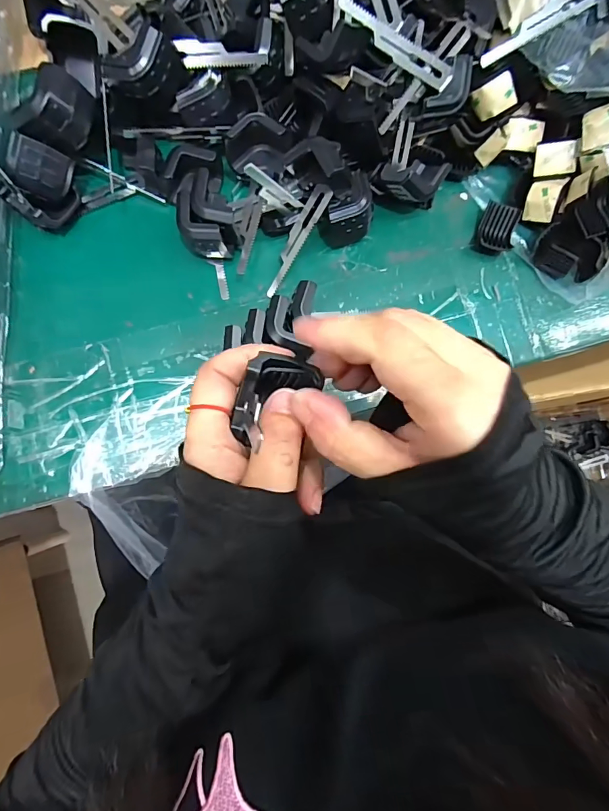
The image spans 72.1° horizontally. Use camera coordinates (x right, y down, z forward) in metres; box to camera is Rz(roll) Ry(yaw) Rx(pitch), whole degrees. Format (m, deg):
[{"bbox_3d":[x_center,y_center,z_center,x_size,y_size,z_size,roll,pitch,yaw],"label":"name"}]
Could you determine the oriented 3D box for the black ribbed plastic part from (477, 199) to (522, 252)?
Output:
[{"bbox_3d":[0.148,-0.135,0.321,0.025,0.010,0.037,19,82,-2],"label":"black ribbed plastic part"}]

